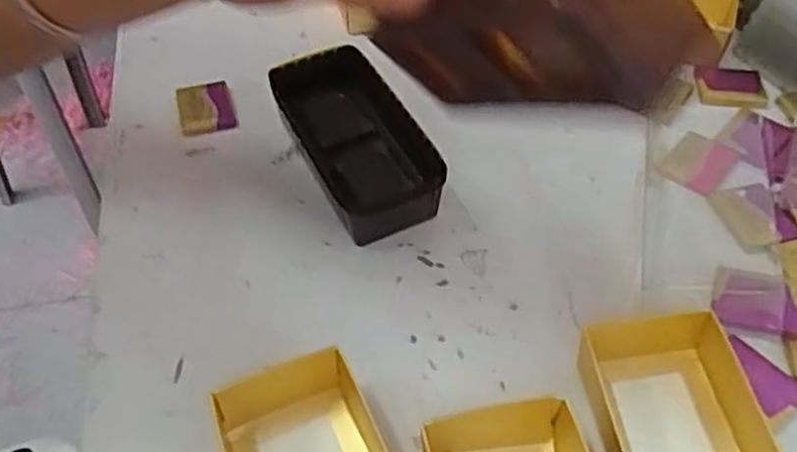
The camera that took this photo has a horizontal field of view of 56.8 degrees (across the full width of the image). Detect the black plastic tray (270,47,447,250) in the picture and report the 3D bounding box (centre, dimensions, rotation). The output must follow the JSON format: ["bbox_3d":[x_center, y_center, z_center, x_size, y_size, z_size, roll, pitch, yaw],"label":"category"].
[{"bbox_3d":[-0.023,-0.045,0.401,0.055,0.040,0.118,-24,51,-17],"label":"black plastic tray"}]

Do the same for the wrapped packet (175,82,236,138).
[{"bbox_3d":[-0.116,-0.070,0.444,0.032,0.010,0.037,-15,49,-10],"label":"wrapped packet"}]

